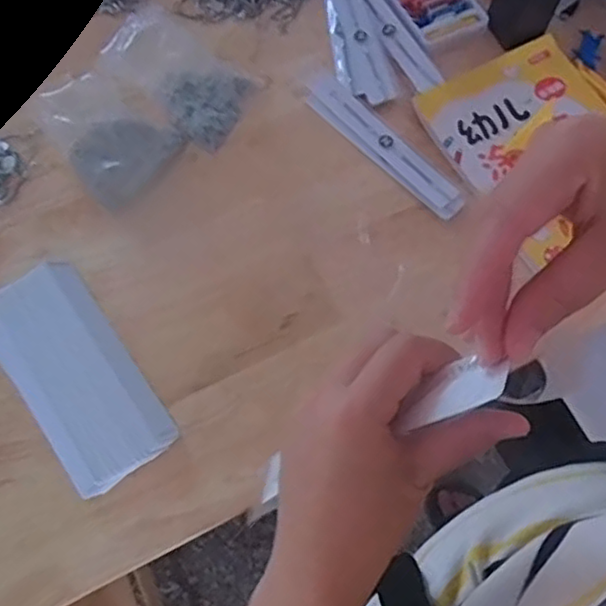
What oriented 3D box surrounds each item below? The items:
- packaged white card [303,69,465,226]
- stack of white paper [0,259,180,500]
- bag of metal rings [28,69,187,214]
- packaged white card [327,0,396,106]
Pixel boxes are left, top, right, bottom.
[{"bbox_3d":[0.080,-0.170,0.672,0.045,0.007,0.219,-41,76,-17],"label":"packaged white card"},{"bbox_3d":[-0.202,0.061,0.570,0.098,0.027,0.207,-35,74,-15],"label":"stack of white paper"},{"bbox_3d":[-0.193,-0.171,0.646,0.118,0.053,0.107,42,72,13],"label":"bag of metal rings"},{"bbox_3d":[0.048,-0.323,0.732,0.057,0.006,0.238,-16,68,3],"label":"packaged white card"}]

